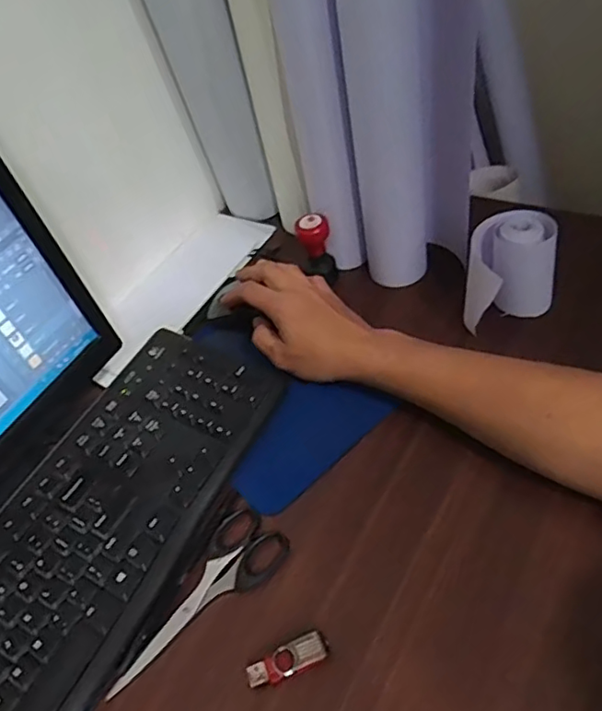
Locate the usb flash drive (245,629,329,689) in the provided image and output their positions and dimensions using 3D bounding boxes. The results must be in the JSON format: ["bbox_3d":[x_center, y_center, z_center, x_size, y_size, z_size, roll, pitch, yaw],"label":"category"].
[{"bbox_3d":[-0.008,0.199,0.384,0.054,0.009,0.019,-22,53,-12],"label":"usb flash drive"}]

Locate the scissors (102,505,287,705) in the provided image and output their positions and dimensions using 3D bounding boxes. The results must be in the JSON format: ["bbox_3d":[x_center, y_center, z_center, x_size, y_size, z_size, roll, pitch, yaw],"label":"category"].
[{"bbox_3d":[-0.075,0.177,0.424,0.056,0.005,0.150,33,61,27],"label":"scissors"}]

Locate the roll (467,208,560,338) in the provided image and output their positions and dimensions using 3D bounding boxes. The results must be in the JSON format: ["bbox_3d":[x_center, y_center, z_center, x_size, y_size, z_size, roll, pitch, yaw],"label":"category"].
[{"bbox_3d":[0.188,-0.072,0.528,0.078,0.095,0.074,-3,51,3],"label":"roll"}]

